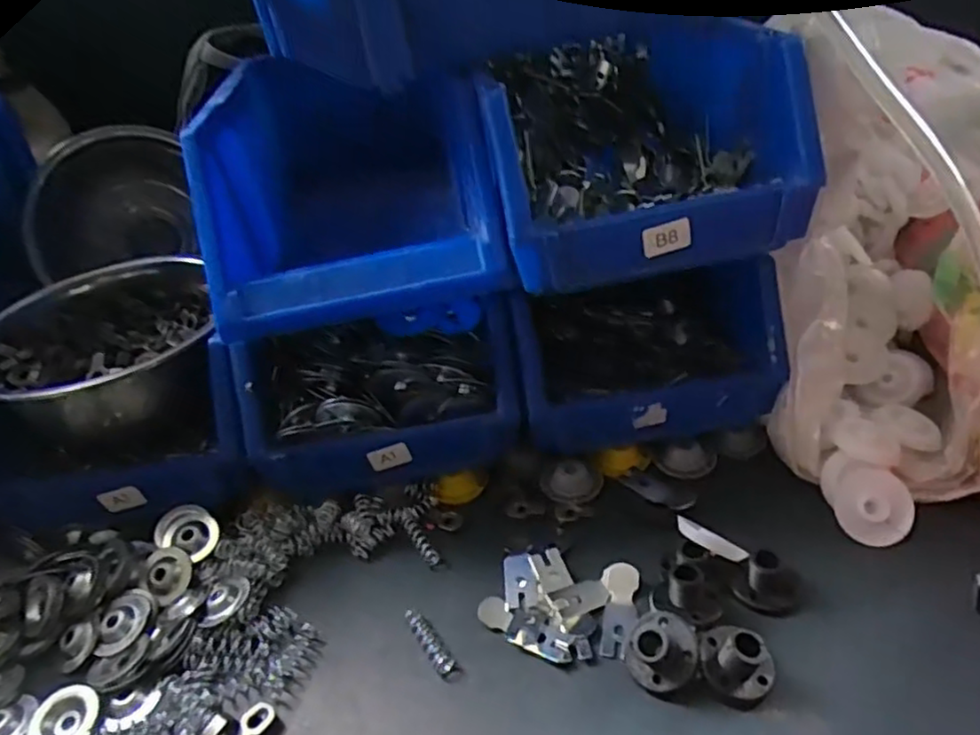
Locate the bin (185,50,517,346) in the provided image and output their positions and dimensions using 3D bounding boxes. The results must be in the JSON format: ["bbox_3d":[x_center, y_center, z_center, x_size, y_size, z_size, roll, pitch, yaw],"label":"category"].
[{"bbox_3d":[-0.125,-0.155,0.561,0.193,0.154,0.342,-13,34,-9],"label":"bin"}]

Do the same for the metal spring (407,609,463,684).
[{"bbox_3d":[-0.037,0.173,0.420,0.013,0.010,0.056,-25,38,-26],"label":"metal spring"}]

